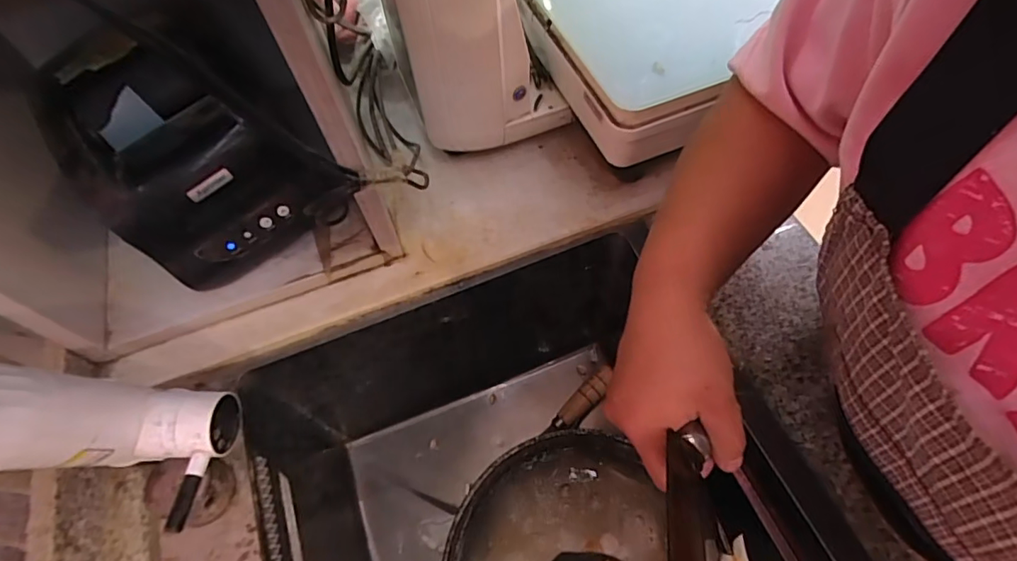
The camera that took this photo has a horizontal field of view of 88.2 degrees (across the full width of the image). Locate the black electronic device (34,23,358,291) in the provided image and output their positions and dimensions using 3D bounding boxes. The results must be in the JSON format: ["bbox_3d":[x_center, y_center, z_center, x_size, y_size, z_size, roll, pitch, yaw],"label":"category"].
[{"bbox_3d":[-0.246,-0.097,0.410,0.145,0.139,0.136,-40,65,-17],"label":"black electronic device"}]

